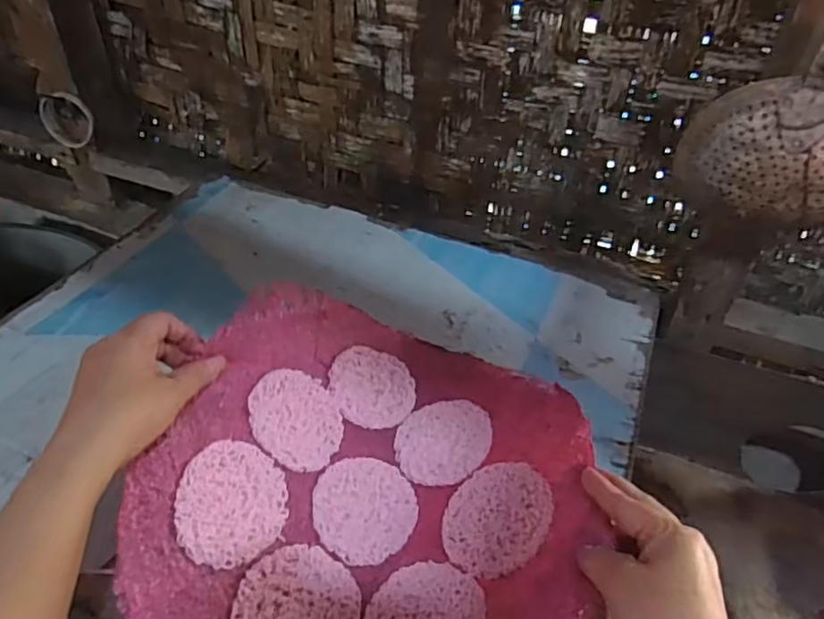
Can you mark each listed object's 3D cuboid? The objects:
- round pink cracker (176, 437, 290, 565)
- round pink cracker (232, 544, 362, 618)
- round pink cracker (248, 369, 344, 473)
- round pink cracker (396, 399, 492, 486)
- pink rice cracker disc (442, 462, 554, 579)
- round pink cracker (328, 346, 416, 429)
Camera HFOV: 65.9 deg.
[{"bbox_3d":[-0.117,0.124,0.415,0.078,0.005,0.073,23,52,-33],"label":"round pink cracker"},{"bbox_3d":[-0.072,0.189,0.401,0.075,0.006,0.075,13,47,-15],"label":"round pink cracker"},{"bbox_3d":[-0.086,0.082,0.480,0.079,0.004,0.079,9,52,-44],"label":"round pink cracker"},{"bbox_3d":[0.025,0.102,0.504,0.075,0.005,0.081,-12,37,9],"label":"round pink cracker"},{"bbox_3d":[0.058,0.140,0.434,0.077,0.004,0.080,-22,37,18],"label":"pink rice cracker disc"},{"bbox_3d":[-0.034,0.064,0.541,0.074,0.006,0.081,16,44,-16],"label":"round pink cracker"}]

